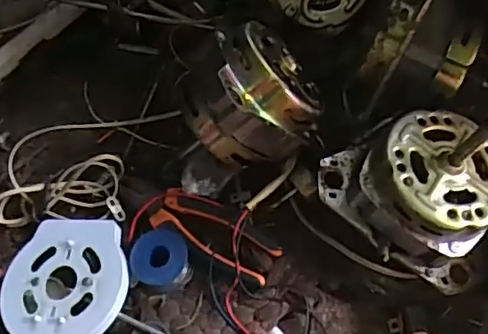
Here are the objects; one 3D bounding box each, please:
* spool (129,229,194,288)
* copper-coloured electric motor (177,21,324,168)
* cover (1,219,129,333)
[{"bbox_3d":[-0.078,0.087,0.548,0.055,0.025,0.056,6,77,11],"label":"spool"},{"bbox_3d":[0.015,-0.062,0.548,0.137,0.099,0.104,20,38,-38],"label":"copper-coloured electric motor"},{"bbox_3d":[-0.168,0.112,0.545,0.121,0.035,0.123,-1,61,2],"label":"cover"}]

